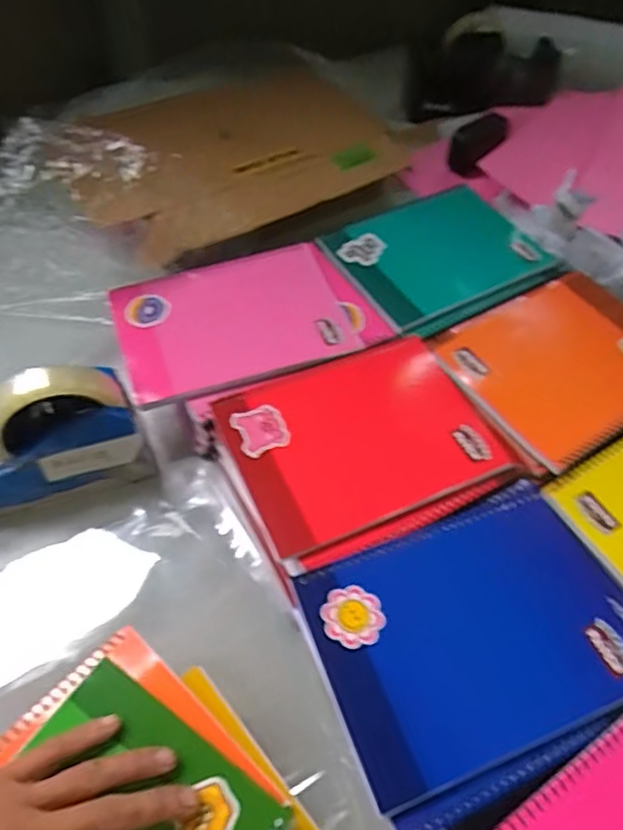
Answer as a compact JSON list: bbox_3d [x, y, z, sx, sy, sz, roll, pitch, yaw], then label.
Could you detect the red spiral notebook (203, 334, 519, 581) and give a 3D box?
[{"bbox_3d":[0.039,0.019,0.486,0.194,0.011,0.162,-21,57,-15],"label":"red spiral notebook"}]

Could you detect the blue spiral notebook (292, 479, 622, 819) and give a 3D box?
[{"bbox_3d":[0.106,0.137,0.404,0.199,0.012,0.150,-18,56,-12],"label":"blue spiral notebook"}]

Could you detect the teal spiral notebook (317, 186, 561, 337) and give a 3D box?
[{"bbox_3d":[0.132,-0.163,0.627,0.195,0.016,0.159,-28,61,-17],"label":"teal spiral notebook"}]

